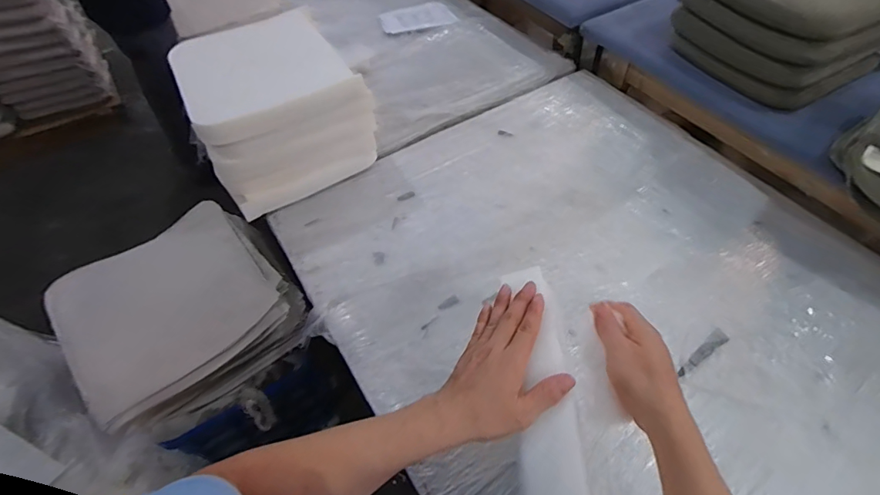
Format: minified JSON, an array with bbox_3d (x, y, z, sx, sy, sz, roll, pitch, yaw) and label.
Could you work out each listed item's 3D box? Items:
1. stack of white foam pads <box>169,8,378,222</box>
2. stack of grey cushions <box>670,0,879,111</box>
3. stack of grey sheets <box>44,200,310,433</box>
[{"bbox_3d":[-0.478,-0.410,1.340,0.427,0.278,0.520,-26,57,-15],"label":"stack of white foam pads"},{"bbox_3d":[0.993,-0.661,1.300,0.352,0.262,0.484,-31,58,-20],"label":"stack of grey cushions"},{"bbox_3d":[-0.714,0.182,1.270,0.537,0.221,0.526,-35,59,-22],"label":"stack of grey sheets"}]

